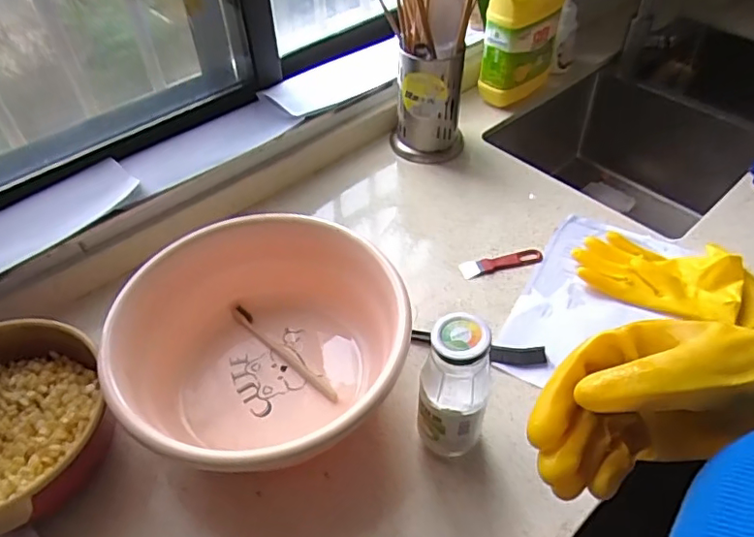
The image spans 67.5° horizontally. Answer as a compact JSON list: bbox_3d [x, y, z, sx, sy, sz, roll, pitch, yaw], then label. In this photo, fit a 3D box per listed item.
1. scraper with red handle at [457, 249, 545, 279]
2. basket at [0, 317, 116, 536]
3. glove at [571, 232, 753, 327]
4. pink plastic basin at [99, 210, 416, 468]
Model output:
[{"bbox_3d":[0.164,-0.009,0.744,0.116,0.012,0.025,-12,48,-11],"label":"scraper with red handle"},{"bbox_3d":[-0.363,0.152,0.544,0.188,0.096,0.200,0,47,0],"label":"basket"},{"bbox_3d":[0.373,0.008,0.713,0.232,0.032,0.127,8,48,7],"label":"glove"},{"bbox_3d":[-0.106,0.086,0.587,0.265,0.118,0.281,0,47,0],"label":"pink plastic basin"}]

